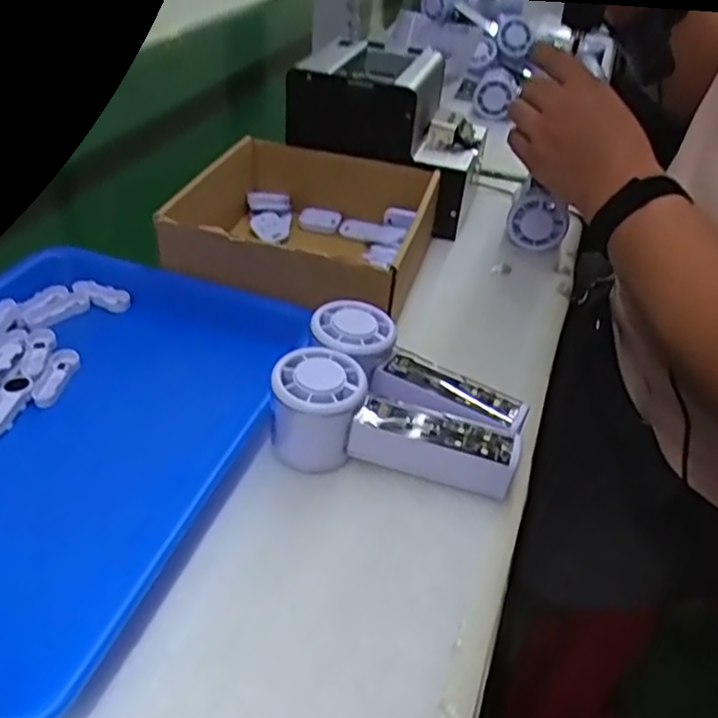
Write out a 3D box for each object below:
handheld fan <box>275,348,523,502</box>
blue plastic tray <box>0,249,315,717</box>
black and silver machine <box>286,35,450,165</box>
[{"bbox_3d":[0.021,0.044,0.420,0.153,0.058,0.057,13,40,11],"label":"handheld fan"},{"bbox_3d":[-0.197,0.034,0.420,0.250,0.030,0.334,14,41,12],"label":"blue plastic tray"},{"bbox_3d":[0.009,-0.272,0.697,0.136,0.075,0.139,11,40,9],"label":"black and silver machine"}]

